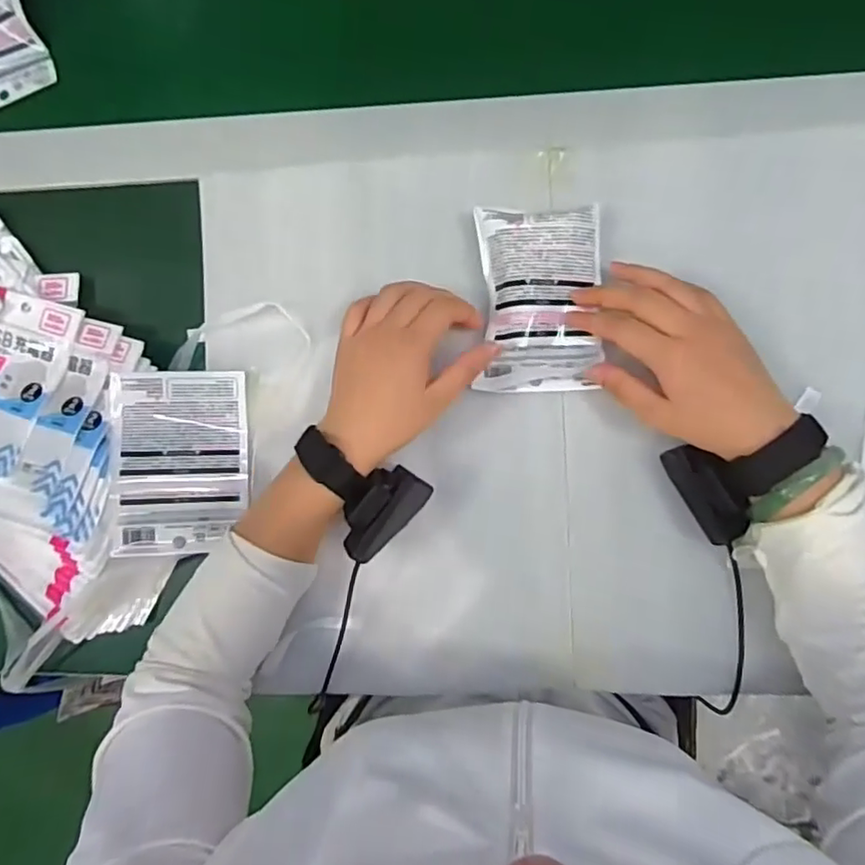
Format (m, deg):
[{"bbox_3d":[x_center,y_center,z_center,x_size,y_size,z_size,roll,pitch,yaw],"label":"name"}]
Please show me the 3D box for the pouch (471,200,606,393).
[{"bbox_3d":[0.079,-0.095,0.444,0.085,0.034,0.126,-2,88,9],"label":"pouch"}]

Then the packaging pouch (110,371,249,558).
[{"bbox_3d":[-0.191,0.023,0.467,0.096,0.012,0.137,-2,89,-11],"label":"packaging pouch"}]

